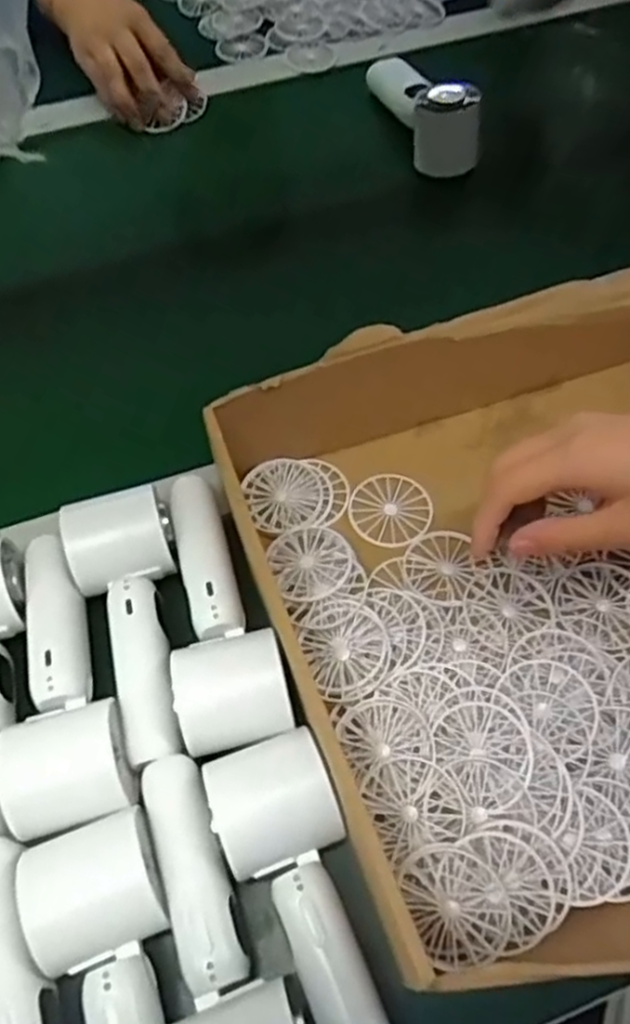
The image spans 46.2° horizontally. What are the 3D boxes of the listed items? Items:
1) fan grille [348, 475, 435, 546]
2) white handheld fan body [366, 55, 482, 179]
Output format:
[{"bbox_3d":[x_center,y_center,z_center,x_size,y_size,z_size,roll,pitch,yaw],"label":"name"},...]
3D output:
[{"bbox_3d":[0.047,-0.003,0.452,0.049,0.004,0.049,17,62,10],"label":"fan grille"},{"bbox_3d":[0.088,-0.366,0.637,0.048,0.061,0.160,-17,62,-9],"label":"white handheld fan body"}]

